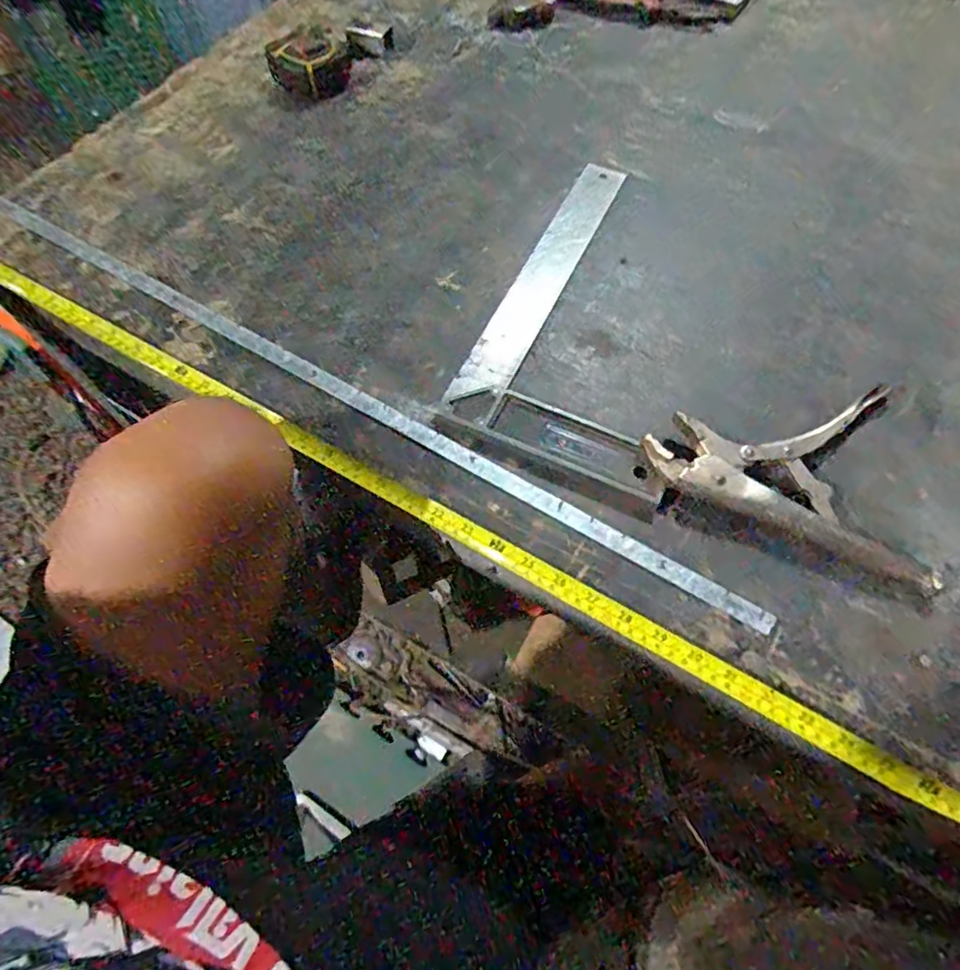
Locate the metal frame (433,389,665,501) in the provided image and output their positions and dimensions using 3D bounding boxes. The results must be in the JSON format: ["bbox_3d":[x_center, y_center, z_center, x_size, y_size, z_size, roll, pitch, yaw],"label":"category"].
[{"bbox_3d":[0.059,-0.040,0.469,0.180,0.014,0.043,24,66,10],"label":"metal frame"}]

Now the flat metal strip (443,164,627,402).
[{"bbox_3d":[0.062,-0.195,0.552,0.042,0.006,0.322,24,65,9],"label":"flat metal strip"}]

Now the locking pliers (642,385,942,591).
[{"bbox_3d":[0.240,-0.026,0.458,0.210,0.020,0.146,19,66,8],"label":"locking pliers"}]

